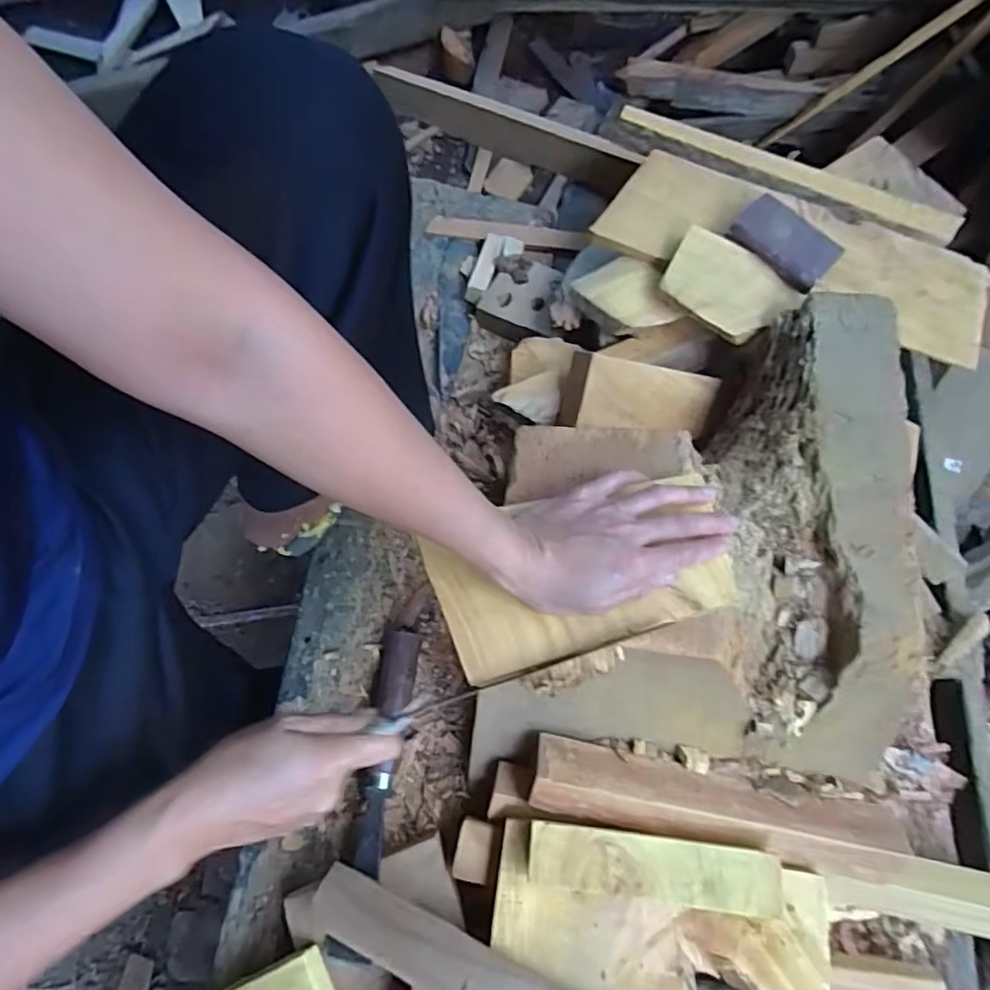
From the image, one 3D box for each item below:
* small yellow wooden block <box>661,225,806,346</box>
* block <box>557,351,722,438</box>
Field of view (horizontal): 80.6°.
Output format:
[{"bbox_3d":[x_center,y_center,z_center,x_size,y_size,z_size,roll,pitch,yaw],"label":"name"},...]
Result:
[{"bbox_3d":[0.227,-0.204,0.574,0.119,0.019,0.082,32,84,6],"label":"small yellow wooden block"},{"bbox_3d":[0.147,-0.097,0.590,0.166,0.028,0.069,4,109,-26],"label":"block"}]

